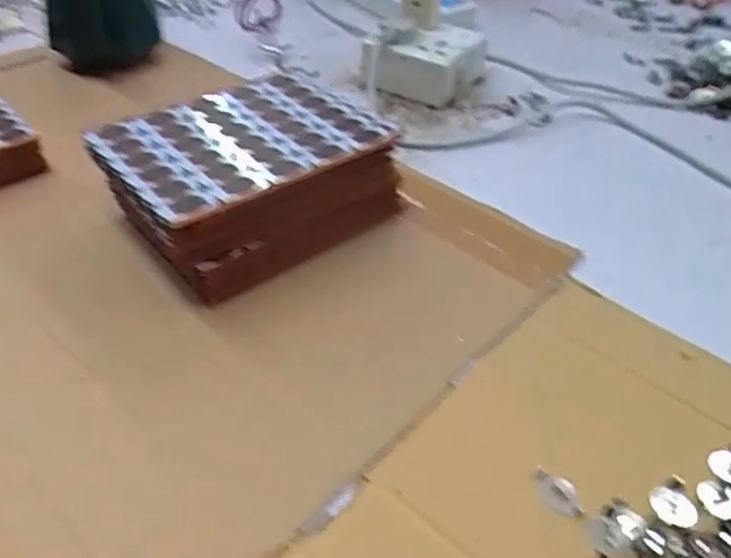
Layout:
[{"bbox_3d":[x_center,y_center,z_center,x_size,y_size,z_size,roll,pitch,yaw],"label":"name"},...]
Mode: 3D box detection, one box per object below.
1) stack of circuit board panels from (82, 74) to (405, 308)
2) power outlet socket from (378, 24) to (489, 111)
[{"bbox_3d":[-0.074,-0.063,0.406,0.159,0.066,0.117,-26,49,-30],"label":"stack of circuit board panels"},{"bbox_3d":[0.063,-0.203,0.596,0.077,0.046,0.093,19,45,17],"label":"power outlet socket"}]

